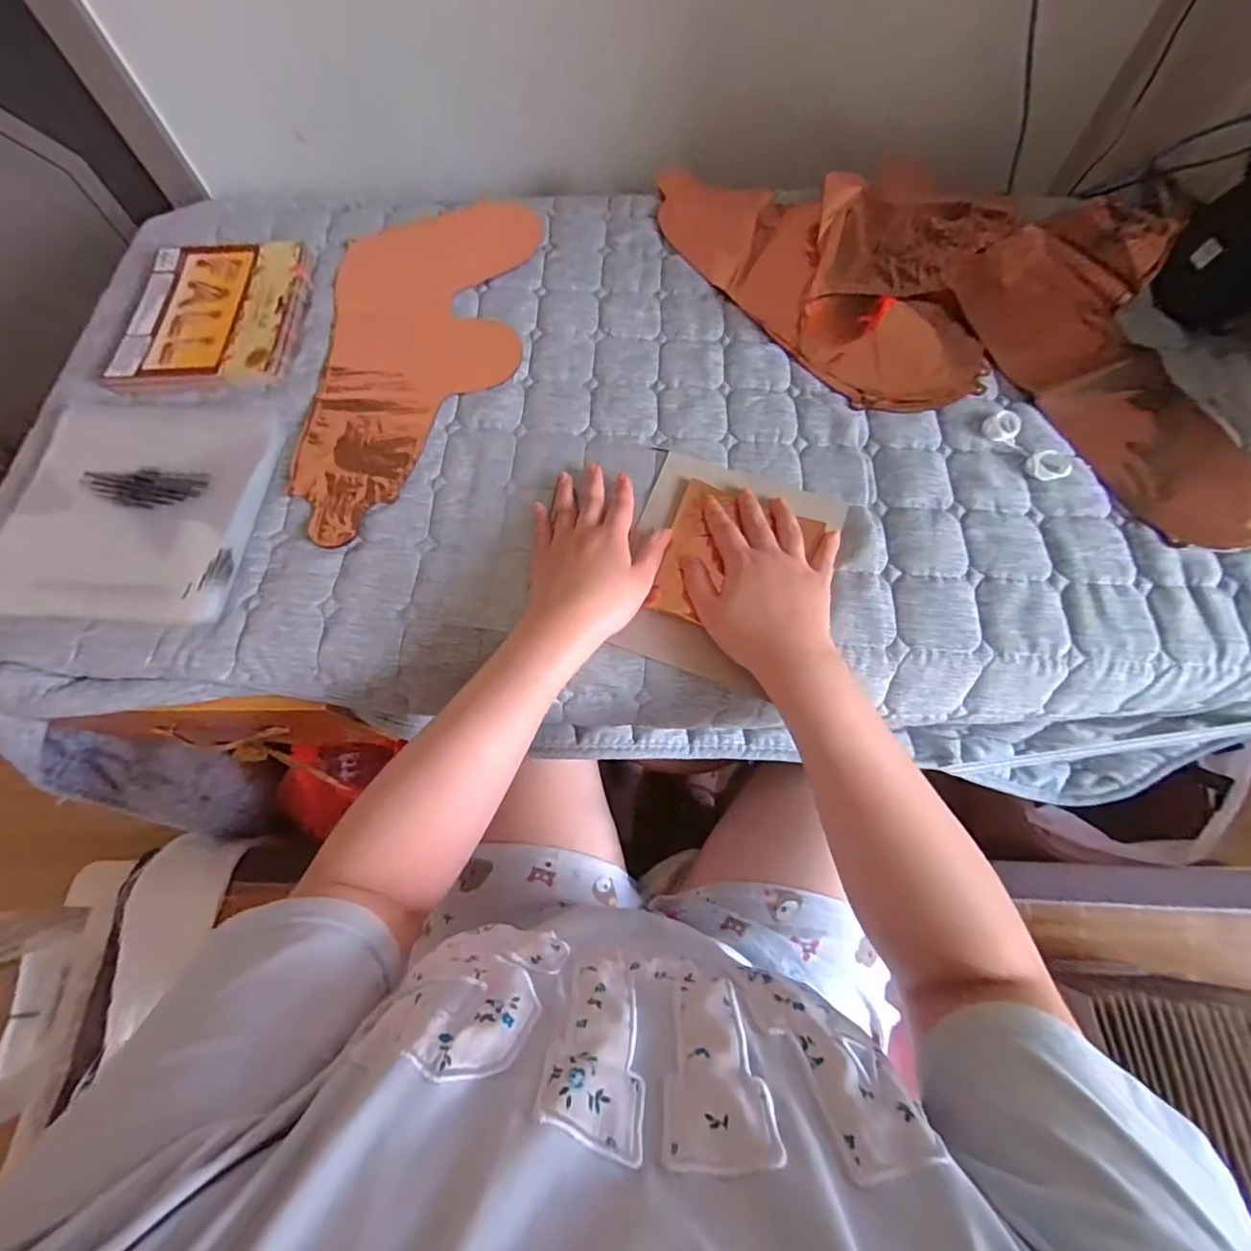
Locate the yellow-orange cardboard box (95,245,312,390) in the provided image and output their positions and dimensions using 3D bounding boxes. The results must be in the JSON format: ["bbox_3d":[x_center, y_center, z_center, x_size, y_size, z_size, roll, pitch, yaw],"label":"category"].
[{"bbox_3d":[-0.430,-0.328,0.567,0.167,0.017,0.204,-5,69,0],"label":"yellow-orange cardboard box"}]

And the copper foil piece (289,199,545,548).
[{"bbox_3d":[-0.215,-0.283,0.555,0.201,0.011,0.450,4,68,3],"label":"copper foil piece"}]

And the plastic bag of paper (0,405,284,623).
[{"bbox_3d":[-0.432,-0.103,0.474,0.206,0.024,0.207,1,69,2],"label":"plastic bag of paper"}]

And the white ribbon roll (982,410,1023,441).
[{"bbox_3d":[0.338,-0.179,0.485,0.027,0.012,0.031,42,76,16],"label":"white ribbon roll"}]

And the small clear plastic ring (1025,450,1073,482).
[{"bbox_3d":[0.367,-0.140,0.467,0.031,0.017,0.031,-1,69,2],"label":"small clear plastic ring"}]

